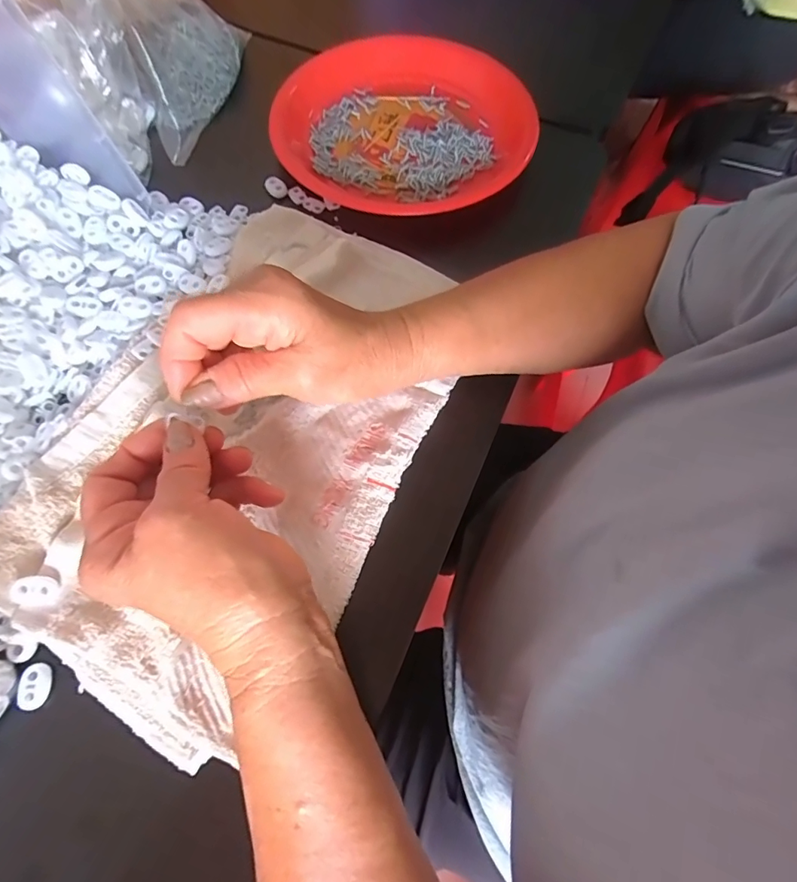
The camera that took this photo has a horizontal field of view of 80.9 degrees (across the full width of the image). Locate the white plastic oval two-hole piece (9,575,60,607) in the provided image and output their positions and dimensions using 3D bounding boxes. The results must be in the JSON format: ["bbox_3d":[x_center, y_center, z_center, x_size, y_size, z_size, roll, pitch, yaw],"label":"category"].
[{"bbox_3d":[-0.205,0.083,0.262,0.021,0.006,0.017,4,67,0],"label":"white plastic oval two-hole piece"}]

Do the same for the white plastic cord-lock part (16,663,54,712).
[{"bbox_3d":[-0.200,0.135,0.256,0.016,0.005,0.022,-1,67,-2],"label":"white plastic cord-lock part"}]

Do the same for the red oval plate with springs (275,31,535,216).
[{"bbox_3d":[0.012,-0.286,0.414,0.219,0.031,0.215,11,67,4],"label":"red oval plate with springs"}]

